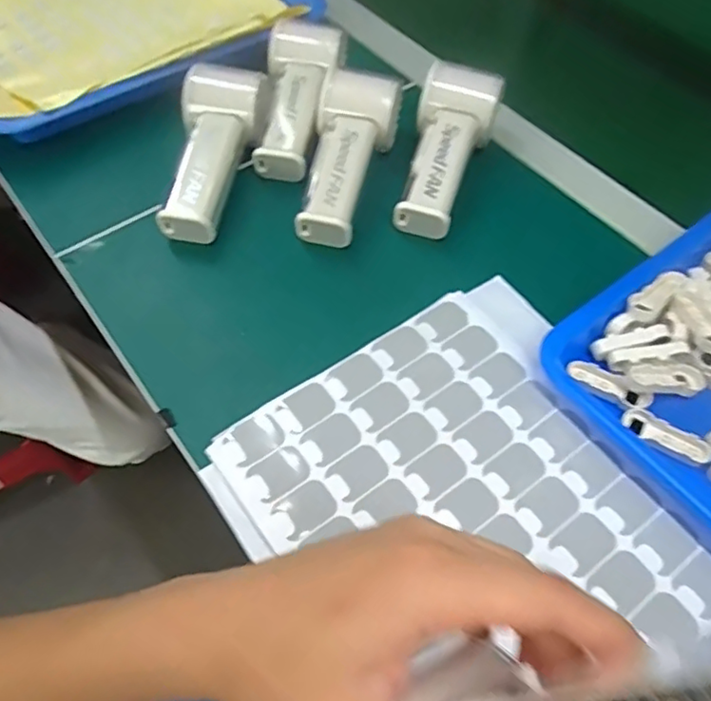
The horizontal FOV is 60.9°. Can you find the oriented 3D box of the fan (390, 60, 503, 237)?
[{"bbox_3d":[0.071,-0.151,0.464,0.060,0.060,0.137,12,59,8],"label":"fan"}]

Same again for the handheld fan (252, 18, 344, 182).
[{"bbox_3d":[-0.046,-0.210,0.498,0.061,0.051,0.145,4,59,4],"label":"handheld fan"}]

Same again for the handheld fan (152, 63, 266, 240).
[{"bbox_3d":[-0.107,-0.151,0.464,0.058,0.061,0.147,5,59,4],"label":"handheld fan"}]

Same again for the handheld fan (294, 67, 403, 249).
[{"bbox_3d":[-0.007,-0.147,0.465,0.058,0.062,0.146,12,59,8],"label":"handheld fan"}]

